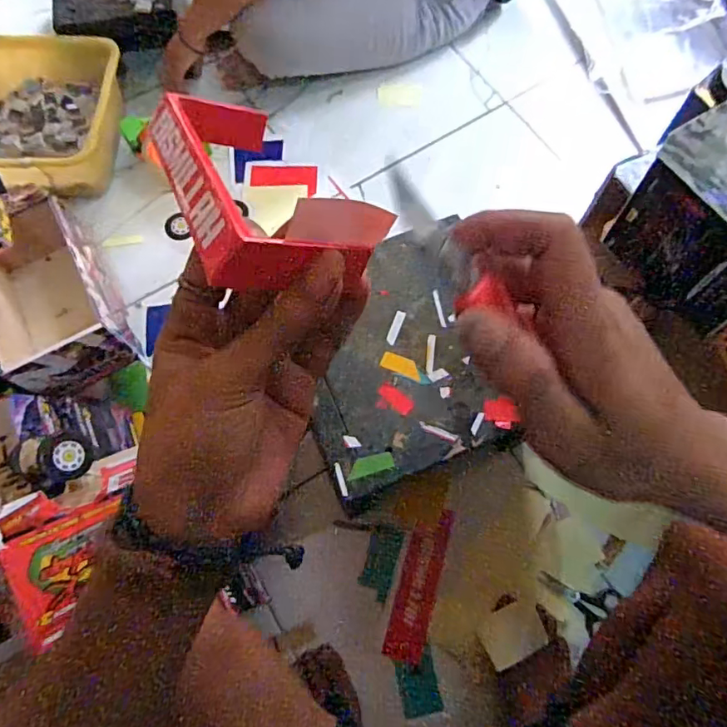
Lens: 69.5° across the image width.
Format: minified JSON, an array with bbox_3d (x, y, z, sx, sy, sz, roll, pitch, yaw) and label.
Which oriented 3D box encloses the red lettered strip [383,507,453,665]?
[{"bbox_3d":[0.079,0.302,0.726,0.055,0.010,0.202,16,73,6],"label":"red lettered strip"}]

